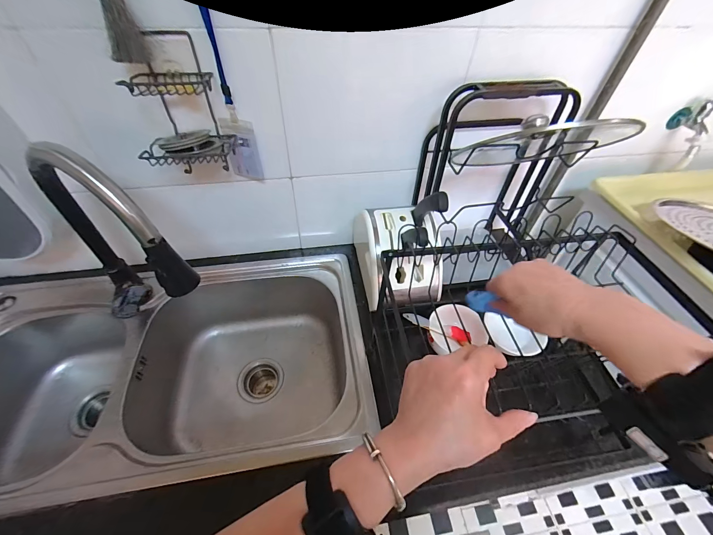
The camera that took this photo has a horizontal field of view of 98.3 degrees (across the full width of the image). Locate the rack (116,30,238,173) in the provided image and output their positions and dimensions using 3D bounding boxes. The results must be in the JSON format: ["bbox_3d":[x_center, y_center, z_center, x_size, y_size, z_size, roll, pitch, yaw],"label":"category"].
[{"bbox_3d":[-0.279,-0.237,0.492,0.123,0.206,0.117,-1,49,-3],"label":"rack"}]

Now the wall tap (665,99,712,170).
[{"bbox_3d":[0.748,-0.306,0.700,0.079,0.133,0.068,30,55,22],"label":"wall tap"}]

